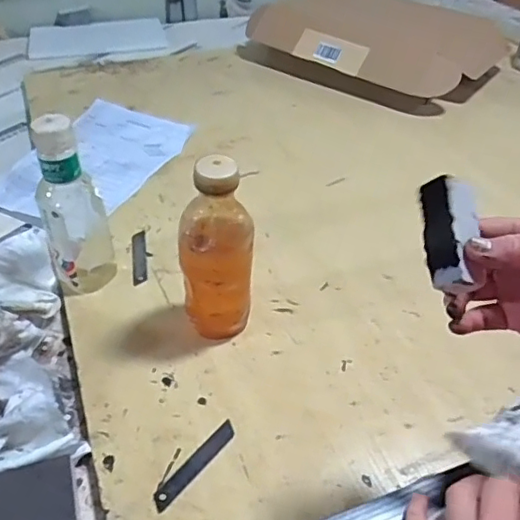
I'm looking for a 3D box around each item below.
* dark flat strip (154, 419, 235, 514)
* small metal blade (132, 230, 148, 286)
[{"bbox_3d":[-0.058,0.184,0.519,0.018,0.004,0.100,29,49,28],"label":"dark flat strip"},{"bbox_3d":[-0.153,-0.005,0.727,0.017,0.004,0.097,-7,43,-8],"label":"small metal blade"}]

